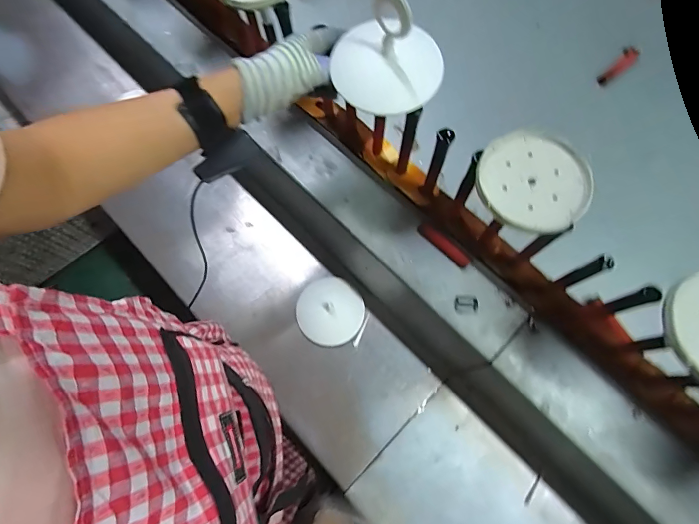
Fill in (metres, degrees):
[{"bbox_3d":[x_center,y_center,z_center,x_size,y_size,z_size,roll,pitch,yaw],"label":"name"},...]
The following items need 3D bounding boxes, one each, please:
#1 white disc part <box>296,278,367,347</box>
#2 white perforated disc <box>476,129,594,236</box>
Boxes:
[{"bbox_3d":[-0.035,0.094,0.700,0.119,0.029,0.118,1,83,-4],"label":"white disc part"},{"bbox_3d":[0.187,-0.085,0.386,0.106,0.012,0.113,0,72,-1],"label":"white perforated disc"}]

